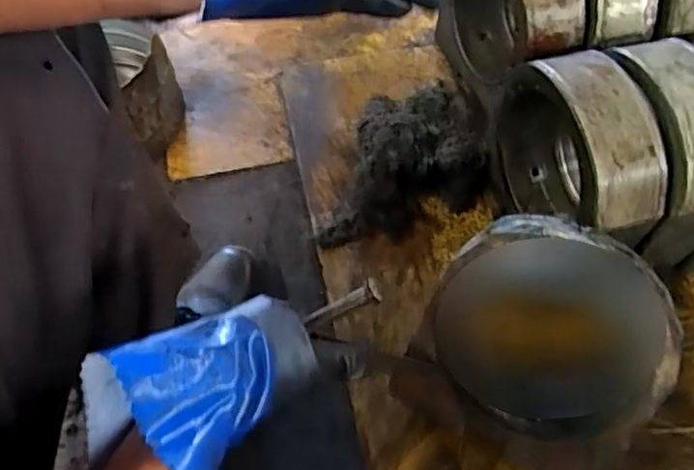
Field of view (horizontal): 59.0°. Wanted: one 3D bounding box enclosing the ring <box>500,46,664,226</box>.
[{"bbox_3d":[0.261,-0.081,0.701,0.091,0.203,0.206,-14,62,-8],"label":"ring"}]

